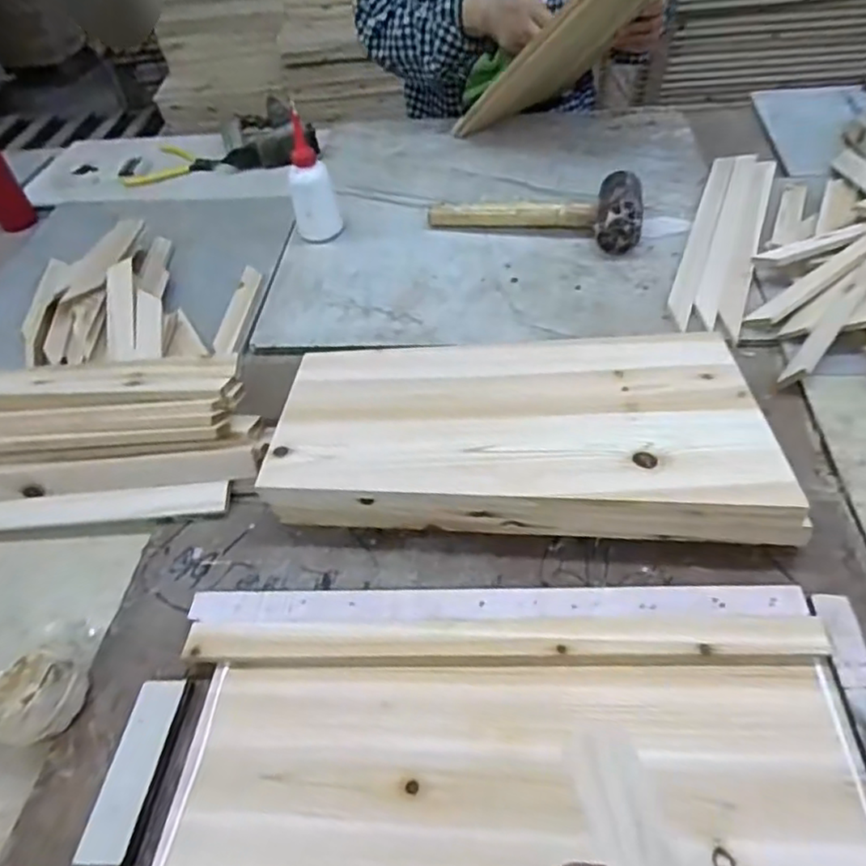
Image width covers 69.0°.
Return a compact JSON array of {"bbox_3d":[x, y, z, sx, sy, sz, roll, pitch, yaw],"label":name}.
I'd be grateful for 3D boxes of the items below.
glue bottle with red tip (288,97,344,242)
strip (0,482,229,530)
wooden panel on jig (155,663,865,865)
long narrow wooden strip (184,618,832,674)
[{"bbox_3d":[-0.162,-0.338,0.831,0.060,0.160,0.052,-12,48,-6],"label":"glue bottle with red tip"},{"bbox_3d":[-0.408,0.076,0.572,0.449,0.015,0.037,-4,48,2],"label":"strip"},{"bbox_3d":[0.047,0.239,0.377,0.421,0.012,0.196,0,48,5],"label":"wooden panel on jig"},{"bbox_3d":[0.045,0.153,0.453,0.448,0.009,0.033,-1,48,4],"label":"long narrow wooden strip"}]

